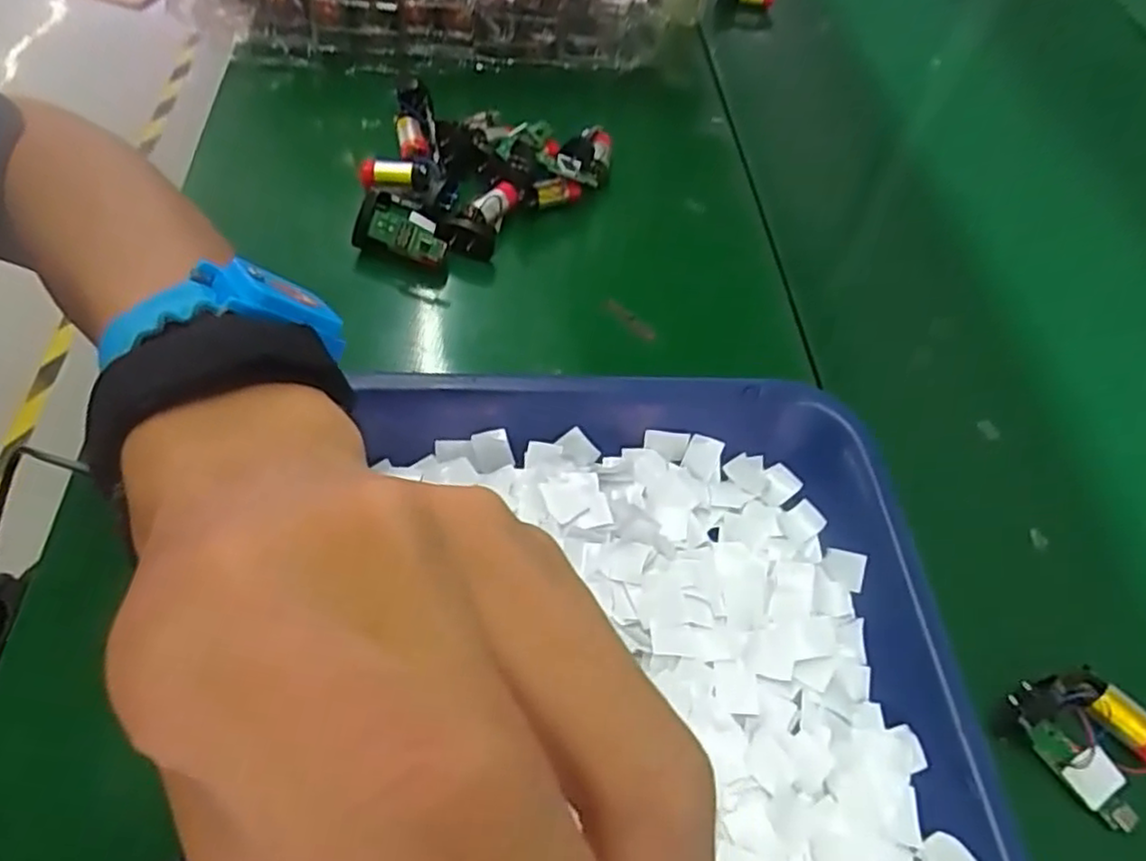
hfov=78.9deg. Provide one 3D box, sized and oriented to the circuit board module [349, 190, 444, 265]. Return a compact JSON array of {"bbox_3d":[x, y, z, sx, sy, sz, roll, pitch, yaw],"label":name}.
[{"bbox_3d":[-0.091,-0.102,0.363,0.050,0.030,0.009,27,21,7],"label":"circuit board module"}]

